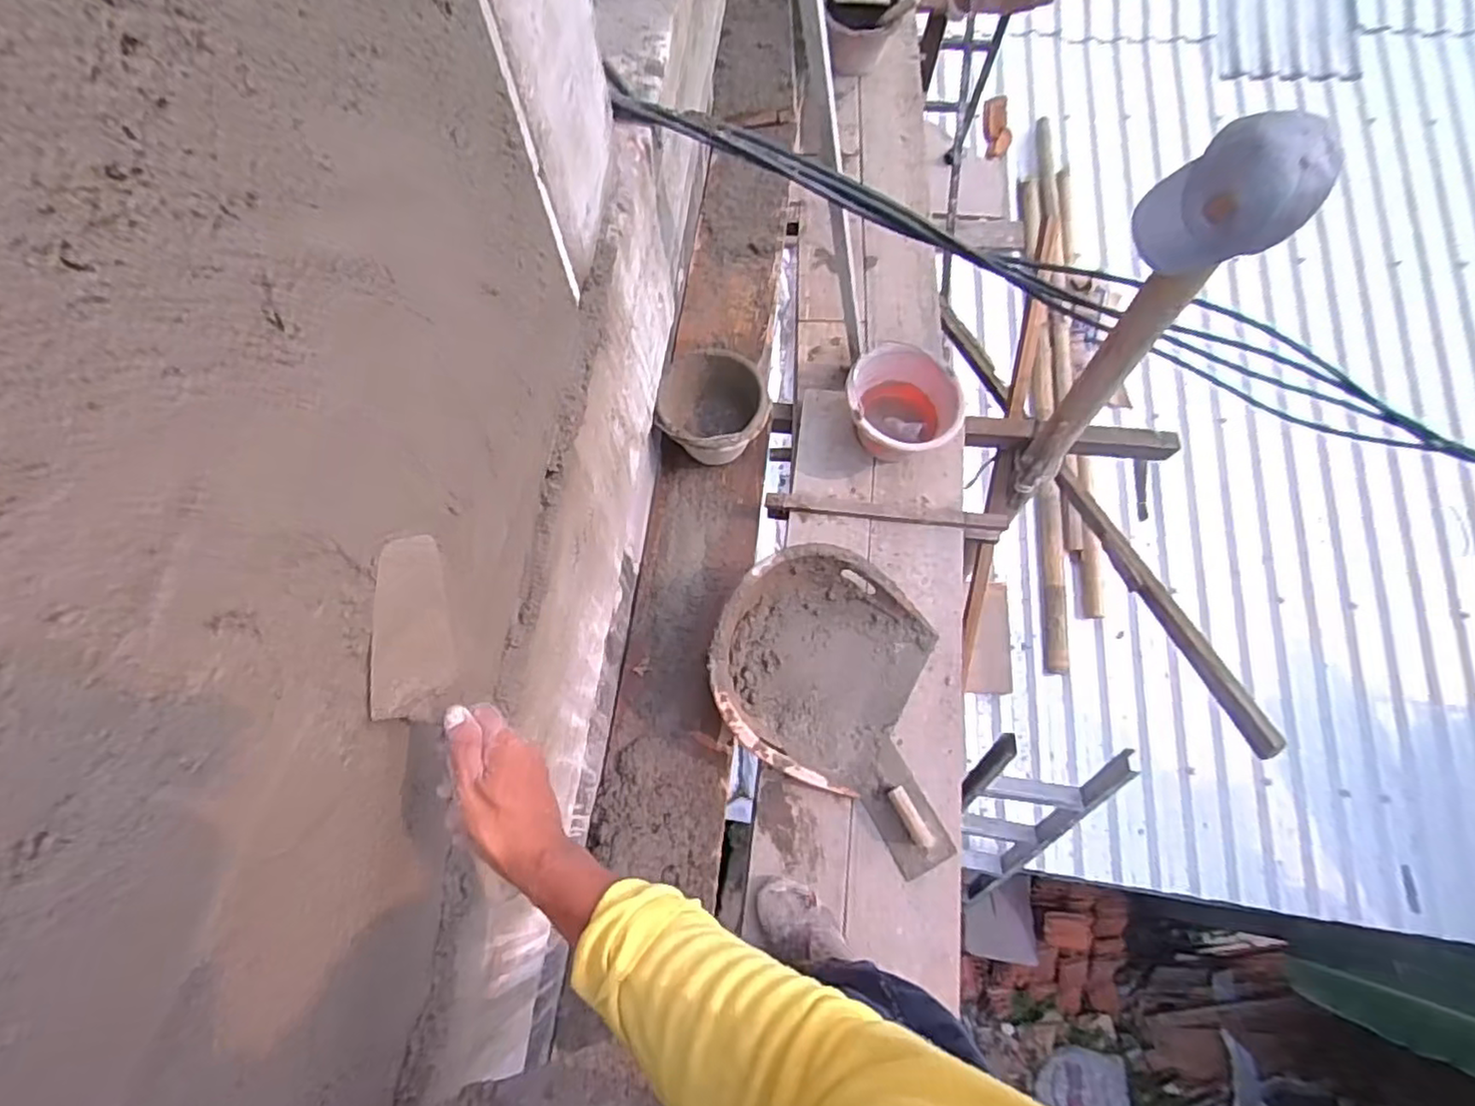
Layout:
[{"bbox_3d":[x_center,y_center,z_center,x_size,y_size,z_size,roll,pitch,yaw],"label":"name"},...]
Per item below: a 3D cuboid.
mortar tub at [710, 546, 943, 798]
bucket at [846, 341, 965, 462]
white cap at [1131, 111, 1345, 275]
[{"bbox_3d":[0.148,0.200,1.329,0.355,0.168,0.433,32,72,13],"label":"mortar tub"},{"bbox_3d":[0.366,-0.317,1.512,0.247,0.184,0.225,0,68,1],"label":"bucket"},{"bbox_3d":[0.747,-0.541,1.026,0.200,0.219,0.118,27,71,12],"label":"white cap"}]

